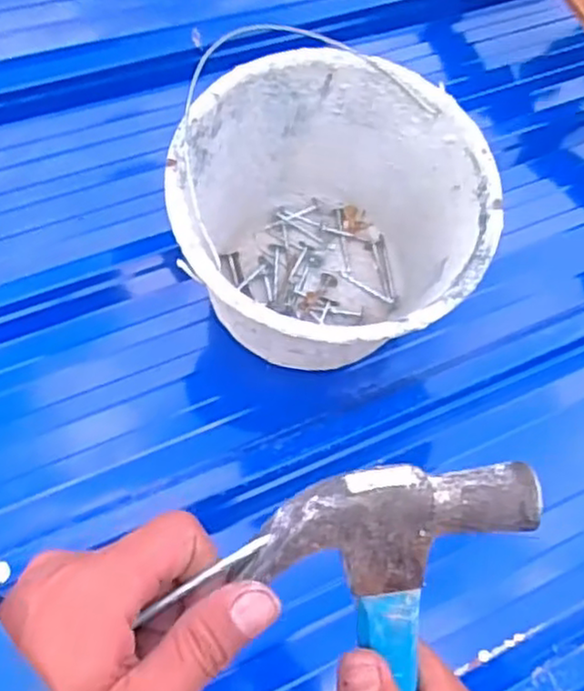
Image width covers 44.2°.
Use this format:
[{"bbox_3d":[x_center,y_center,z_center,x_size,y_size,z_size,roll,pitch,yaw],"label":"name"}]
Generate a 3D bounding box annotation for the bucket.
[{"bbox_3d":[0.038,-0.094,0.628,0.244,0.191,0.253,-1,64,2],"label":"bucket"}]

